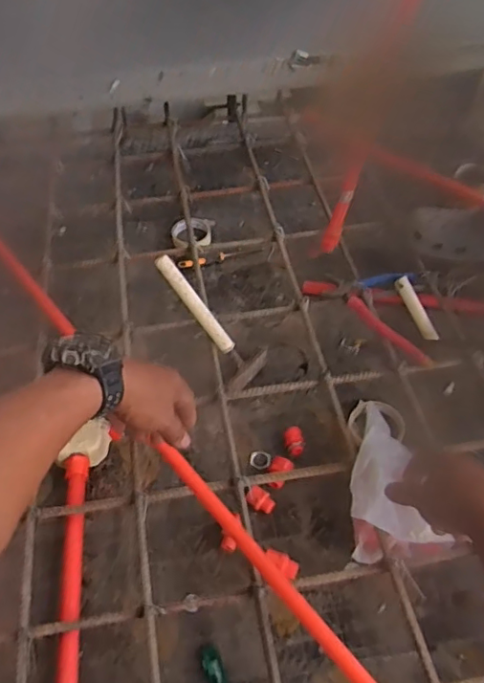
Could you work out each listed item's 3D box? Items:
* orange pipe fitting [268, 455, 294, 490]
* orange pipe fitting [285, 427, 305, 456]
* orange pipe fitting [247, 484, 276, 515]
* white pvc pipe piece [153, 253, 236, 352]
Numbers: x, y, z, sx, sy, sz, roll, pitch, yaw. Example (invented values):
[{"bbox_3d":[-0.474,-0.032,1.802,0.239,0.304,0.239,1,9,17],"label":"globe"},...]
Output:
[{"bbox_3d":[0.057,0.206,0.848,0.035,0.032,0.044,17,53,14],"label":"orange pipe fitting"},{"bbox_3d":[0.086,0.163,0.891,0.027,0.030,0.046,-12,52,-9],"label":"orange pipe fitting"},{"bbox_3d":[0.029,0.240,0.826,0.043,0.030,0.031,27,56,20],"label":"orange pipe fitting"},{"bbox_3d":[-0.077,-0.061,0.924,0.026,0.018,0.194,-45,107,-29],"label":"white pvc pipe piece"}]

